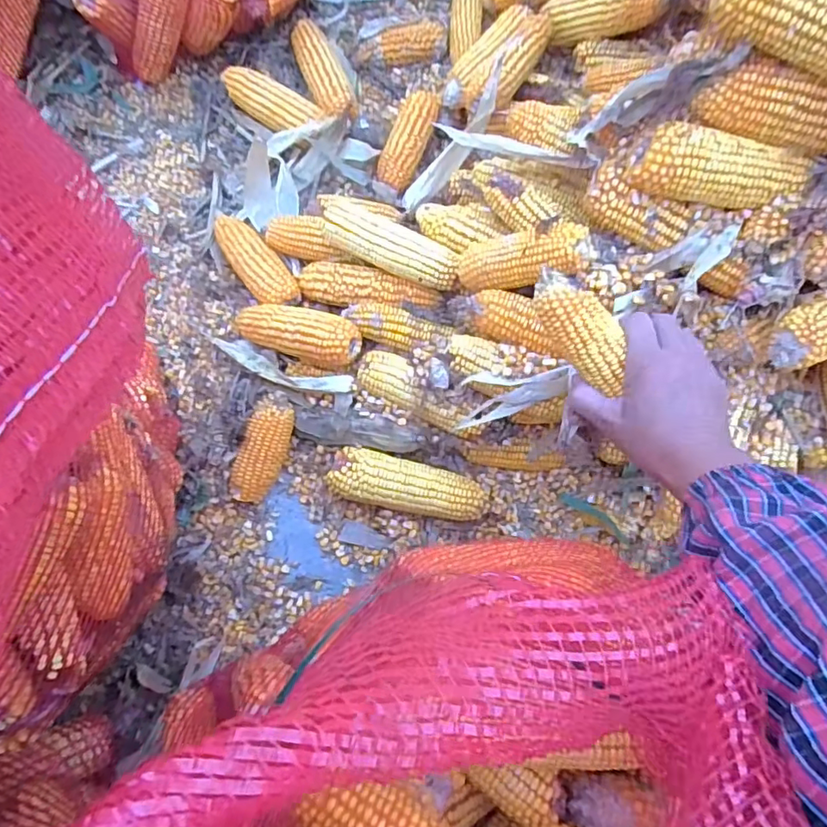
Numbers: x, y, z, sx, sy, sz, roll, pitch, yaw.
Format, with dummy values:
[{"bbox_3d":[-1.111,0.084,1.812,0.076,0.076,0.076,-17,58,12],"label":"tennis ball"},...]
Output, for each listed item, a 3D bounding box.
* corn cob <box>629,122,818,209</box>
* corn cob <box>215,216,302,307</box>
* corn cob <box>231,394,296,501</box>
[{"bbox_3d":[0.239,-0.187,0.412,0.132,0.039,0.044,10,78,4],"label":"corn cob"},{"bbox_3d":[-0.191,-0.182,0.648,0.052,0.038,0.136,-38,79,-7],"label":"corn cob"},{"bbox_3d":[-0.166,0.040,0.600,0.044,0.053,0.117,19,79,5],"label":"corn cob"}]

